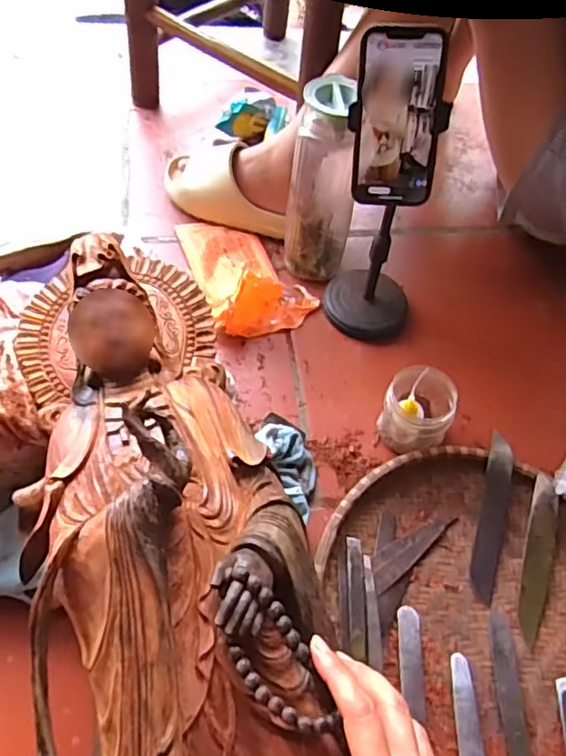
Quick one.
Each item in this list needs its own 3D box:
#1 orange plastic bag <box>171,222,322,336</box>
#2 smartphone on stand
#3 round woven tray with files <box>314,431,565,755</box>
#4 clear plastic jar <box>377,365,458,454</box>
[{"bbox_3d":[-0.049,-0.158,0.782,0.139,0.065,0.214,-16,58,-16],"label":"orange plastic bag"},{"bbox_3d":[0.115,-0.184,0.655,0.117,0.332,0.092,9,54,1],"label":"smartphone on stand"},{"bbox_3d":[0.211,0.220,0.570,0.296,0.036,0.333,-31,63,-24],"label":"round woven tray with files"},{"bbox_3d":[0.149,0.033,0.651,0.071,0.084,0.073,3,55,-4],"label":"clear plastic jar"}]

